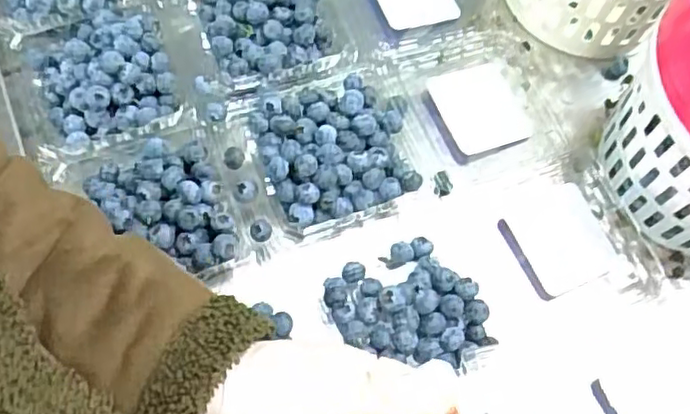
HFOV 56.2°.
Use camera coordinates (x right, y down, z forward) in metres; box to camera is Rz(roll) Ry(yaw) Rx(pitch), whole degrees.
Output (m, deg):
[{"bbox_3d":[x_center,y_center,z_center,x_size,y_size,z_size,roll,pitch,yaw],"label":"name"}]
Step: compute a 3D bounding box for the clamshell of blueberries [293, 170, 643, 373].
[{"bbox_3d":[0.095,0.042,0.445,0.225,0.036,0.121,-19,69,-10],"label":"clamshell of blueberries"}]

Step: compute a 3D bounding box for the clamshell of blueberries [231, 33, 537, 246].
[{"bbox_3d":[0.041,-0.062,0.484,0.234,0.043,0.124,-25,70,-25],"label":"clamshell of blueberries"}]

